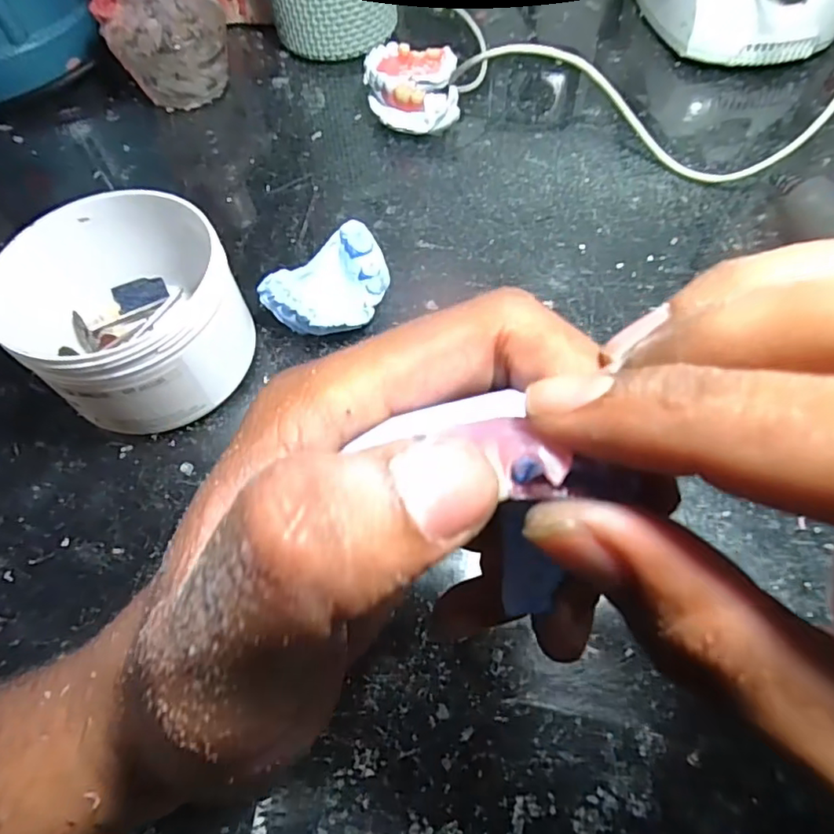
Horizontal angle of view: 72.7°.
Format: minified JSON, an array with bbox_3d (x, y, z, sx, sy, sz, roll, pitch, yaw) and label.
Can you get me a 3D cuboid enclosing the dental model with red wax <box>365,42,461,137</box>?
[{"bbox_3d":[-0.003,-0.201,0.353,0.054,0.034,0.059,-2,60,2],"label":"dental model with red wax"}]

